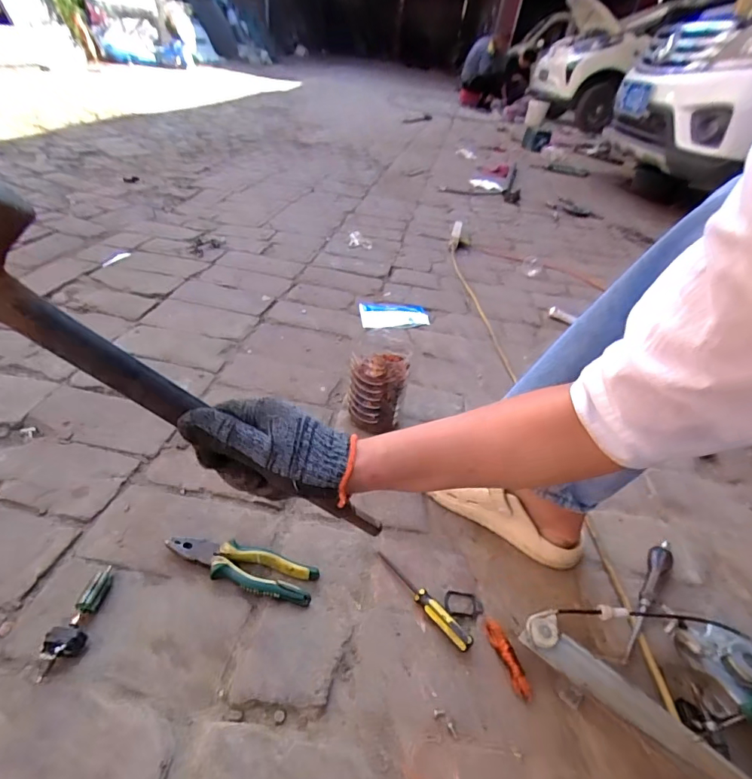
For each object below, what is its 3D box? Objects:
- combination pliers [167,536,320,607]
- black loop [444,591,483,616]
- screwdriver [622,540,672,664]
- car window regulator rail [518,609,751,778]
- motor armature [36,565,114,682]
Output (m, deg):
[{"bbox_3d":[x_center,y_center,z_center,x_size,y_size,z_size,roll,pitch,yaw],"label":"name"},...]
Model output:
[{"bbox_3d":[-0.169,0.219,0.562,0.188,0.021,0.054,12,38,6],"label":"combination pliers"},{"bbox_3d":[0.111,0.272,0.569,0.048,0.004,0.032,5,38,-3],"label":"black loop"},{"bbox_3d":[0.361,0.274,0.603,0.029,0.022,0.210,34,45,30],"label":"screwdriver"},{"bbox_3d":[0.281,0.348,0.472,0.272,0.040,0.056,34,45,30],"label":"car window regulator rail"},{"bbox_3d":[-0.327,0.247,0.490,0.031,0.029,0.116,1,38,-7],"label":"motor armature"}]

